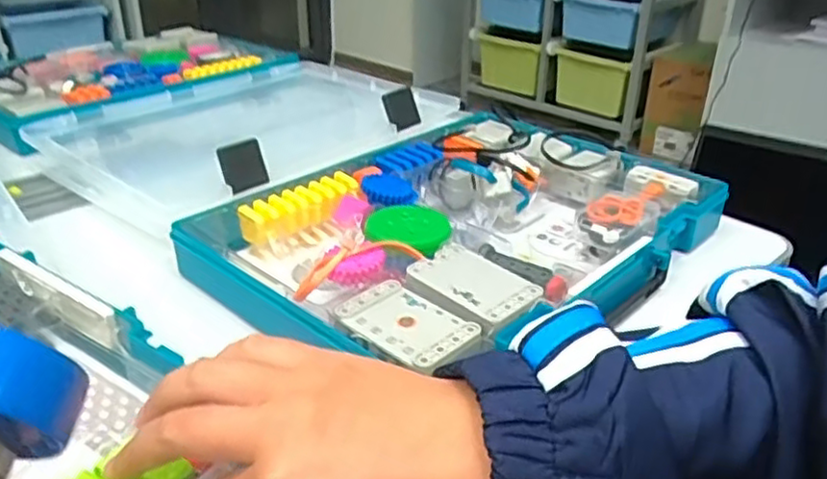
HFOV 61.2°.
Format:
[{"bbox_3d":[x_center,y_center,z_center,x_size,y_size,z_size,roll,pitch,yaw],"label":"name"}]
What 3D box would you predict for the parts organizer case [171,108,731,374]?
[{"bbox_3d":[0.030,-0.015,0.541,0.292,0.047,0.345,24,36,36],"label":"parts organizer case"}]

